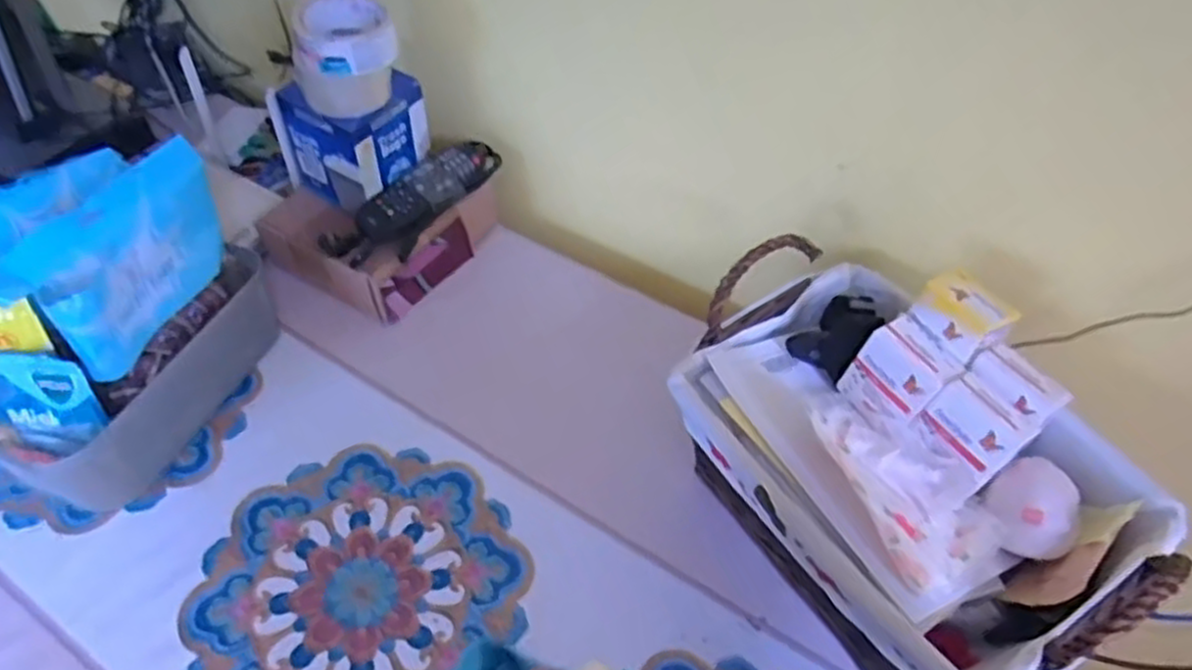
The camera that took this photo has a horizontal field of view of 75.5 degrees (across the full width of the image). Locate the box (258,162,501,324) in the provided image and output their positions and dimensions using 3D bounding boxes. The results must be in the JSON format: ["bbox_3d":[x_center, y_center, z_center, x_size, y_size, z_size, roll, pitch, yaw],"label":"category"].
[{"bbox_3d":[-0.247,-0.136,0.910,0.193,0.085,0.237,25,53,24],"label":"box"}]

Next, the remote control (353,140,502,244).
[{"bbox_3d":[-0.184,-0.166,0.868,0.059,0.026,0.189,31,55,27],"label":"remote control"}]

